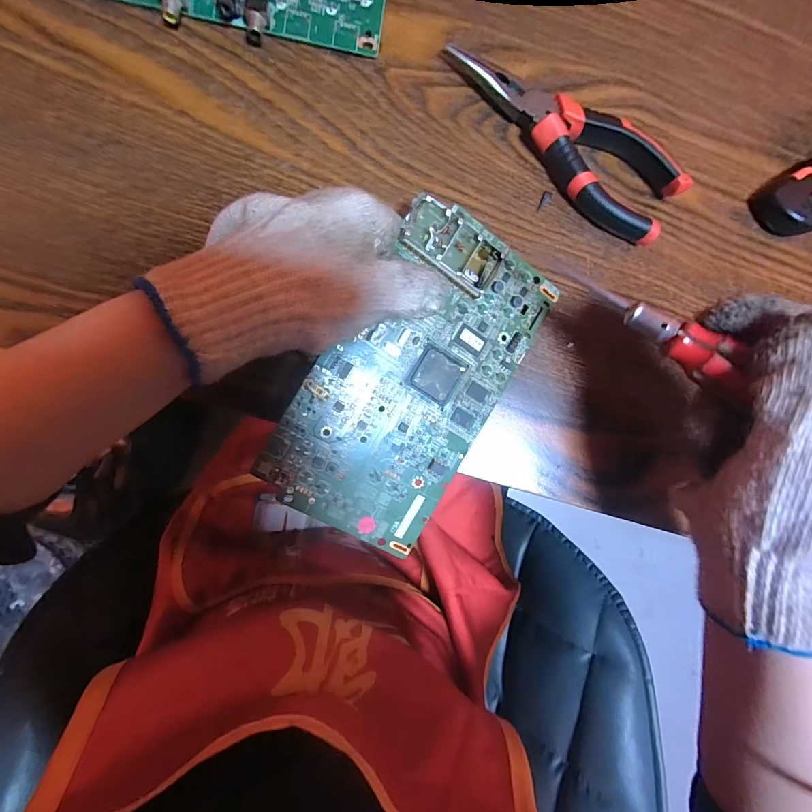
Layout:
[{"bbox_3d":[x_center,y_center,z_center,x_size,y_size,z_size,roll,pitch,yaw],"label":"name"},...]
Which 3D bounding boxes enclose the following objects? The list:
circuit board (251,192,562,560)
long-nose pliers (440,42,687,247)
[{"bbox_3d":[0.007,-0.015,0.226,0.102,0.007,0.183,32,88,-19],"label":"circuit board"},{"bbox_3d":[0.094,-0.158,0.236,0.152,0.019,0.047,35,87,-7],"label":"long-nose pliers"}]

